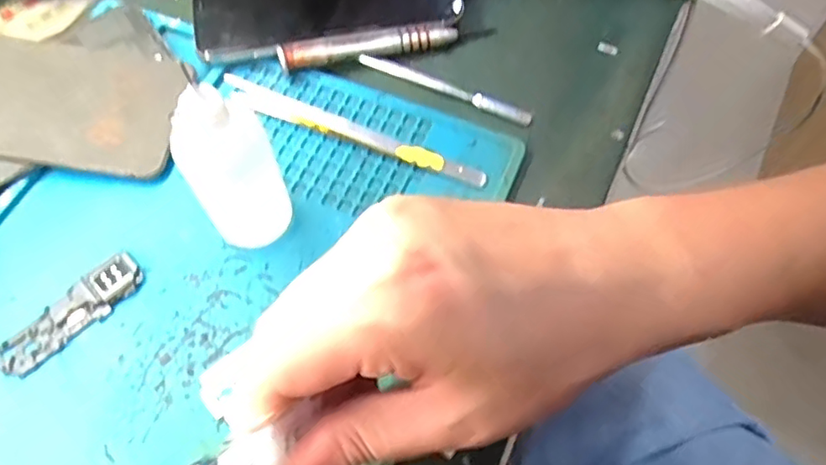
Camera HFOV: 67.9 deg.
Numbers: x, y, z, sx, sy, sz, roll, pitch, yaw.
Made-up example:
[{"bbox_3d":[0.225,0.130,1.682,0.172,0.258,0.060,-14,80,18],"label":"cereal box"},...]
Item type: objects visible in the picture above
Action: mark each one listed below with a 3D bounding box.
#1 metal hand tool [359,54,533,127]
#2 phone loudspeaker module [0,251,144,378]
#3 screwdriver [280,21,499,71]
[{"bbox_3d":[0.016,-0.075,0.312,0.093,0.004,0.009,23,65,12],"label":"metal hand tool"},{"bbox_3d":[-0.143,0.034,0.256,0.019,0.004,0.063,41,70,20],"label":"phone loudspeaker module"},{"bbox_3d":[-0.014,-0.101,0.320,0.111,0.011,0.016,-13,63,-6],"label":"screwdriver"}]

